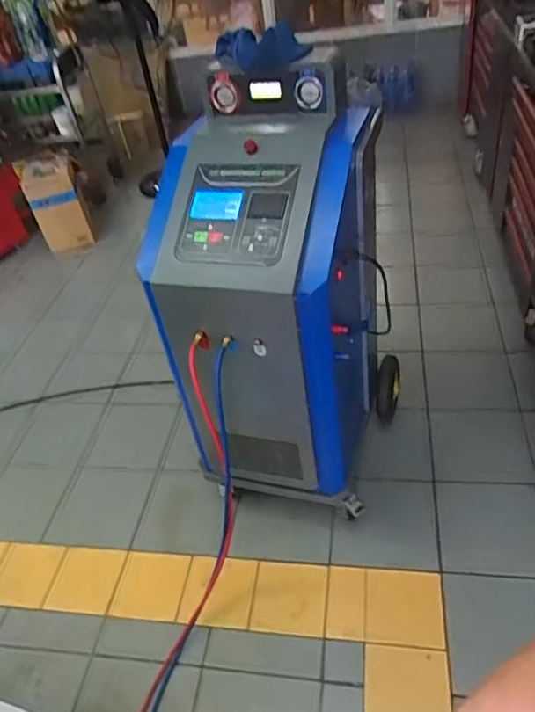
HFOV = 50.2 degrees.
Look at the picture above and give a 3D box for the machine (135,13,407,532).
[{"bbox_3d":[0.056,-0.150,1.523,0.469,1.128,0.557,7,43,20],"label":"machine"}]

